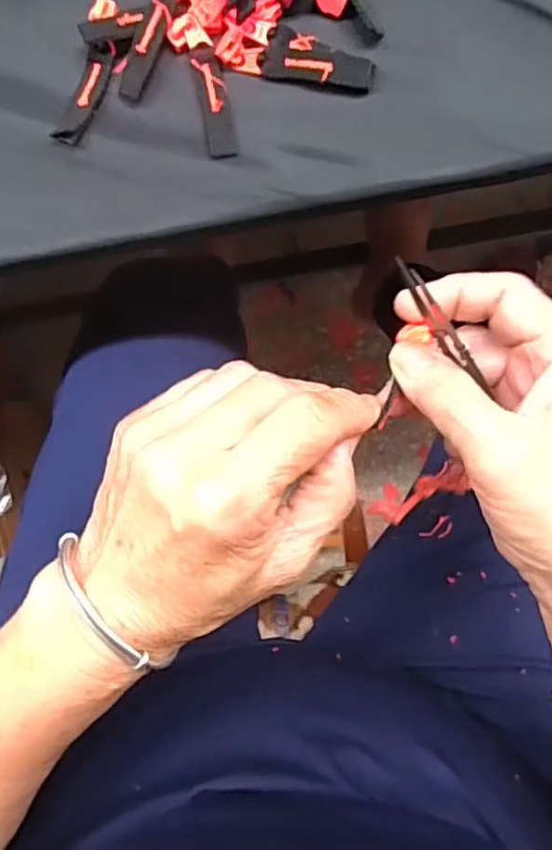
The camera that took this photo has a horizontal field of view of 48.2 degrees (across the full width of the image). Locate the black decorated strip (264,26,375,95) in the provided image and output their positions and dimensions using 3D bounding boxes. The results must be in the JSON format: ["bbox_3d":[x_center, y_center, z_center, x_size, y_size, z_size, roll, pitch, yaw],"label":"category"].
[{"bbox_3d":[0.019,-0.158,0.267,0.048,0.008,0.019,15,94,2],"label":"black decorated strip"}]

